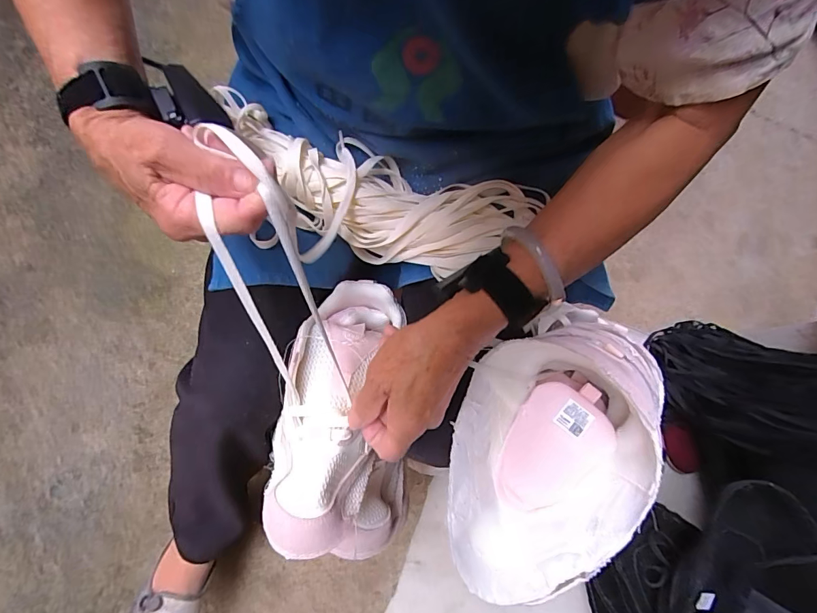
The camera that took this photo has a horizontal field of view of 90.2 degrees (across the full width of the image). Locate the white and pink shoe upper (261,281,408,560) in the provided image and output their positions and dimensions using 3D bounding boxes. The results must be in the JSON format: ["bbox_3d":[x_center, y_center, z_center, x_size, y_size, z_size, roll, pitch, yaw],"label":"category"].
[{"bbox_3d":[-0.060,0.086,0.359,0.110,0.075,0.222,0,68,-1],"label":"white and pink shoe upper"}]

